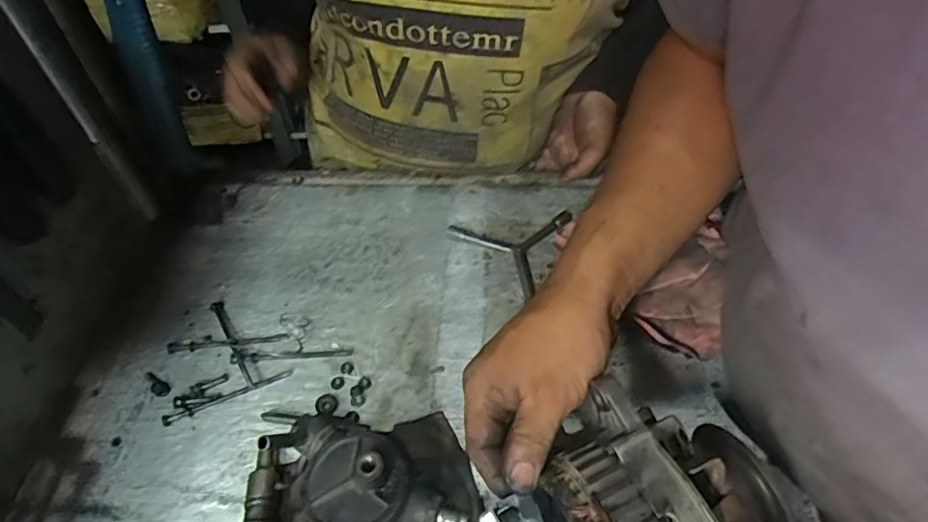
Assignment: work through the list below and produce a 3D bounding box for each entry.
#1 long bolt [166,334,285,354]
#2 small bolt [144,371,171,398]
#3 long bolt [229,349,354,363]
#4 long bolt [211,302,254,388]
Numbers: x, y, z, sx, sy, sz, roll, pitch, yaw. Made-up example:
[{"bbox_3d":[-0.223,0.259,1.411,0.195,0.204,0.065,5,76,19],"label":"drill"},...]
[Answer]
[{"bbox_3d":[-0.203,0.070,0.482,0.100,0.006,0.011,-5,53,-1],"label":"long bolt"},{"bbox_3d":[-0.255,0.101,0.464,0.028,0.007,0.013,38,63,26],"label":"small bolt"},{"bbox_3d":[-0.146,0.079,0.474,0.101,0.007,0.008,-4,53,-1],"label":"long bolt"},{"bbox_3d":[-0.199,0.069,0.478,0.010,0.007,0.095,-26,57,-16],"label":"long bolt"}]

